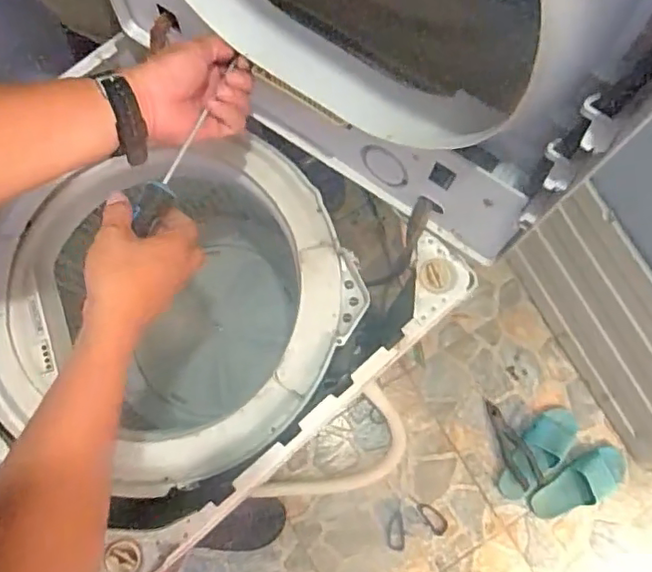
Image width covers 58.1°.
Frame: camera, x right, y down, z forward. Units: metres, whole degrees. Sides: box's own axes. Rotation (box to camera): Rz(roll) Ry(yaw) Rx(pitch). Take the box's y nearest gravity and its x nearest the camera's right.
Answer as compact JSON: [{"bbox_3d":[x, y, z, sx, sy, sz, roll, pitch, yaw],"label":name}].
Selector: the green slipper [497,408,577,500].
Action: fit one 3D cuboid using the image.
[{"bbox_3d":[0.469,0.368,1.295,0.092,0.046,0.236,40,79,10],"label":"green slipper"}]

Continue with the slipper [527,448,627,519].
[{"bbox_3d":[0.554,0.435,1.287,0.230,0.059,0.093,-31,77,-8],"label":"slipper"}]

